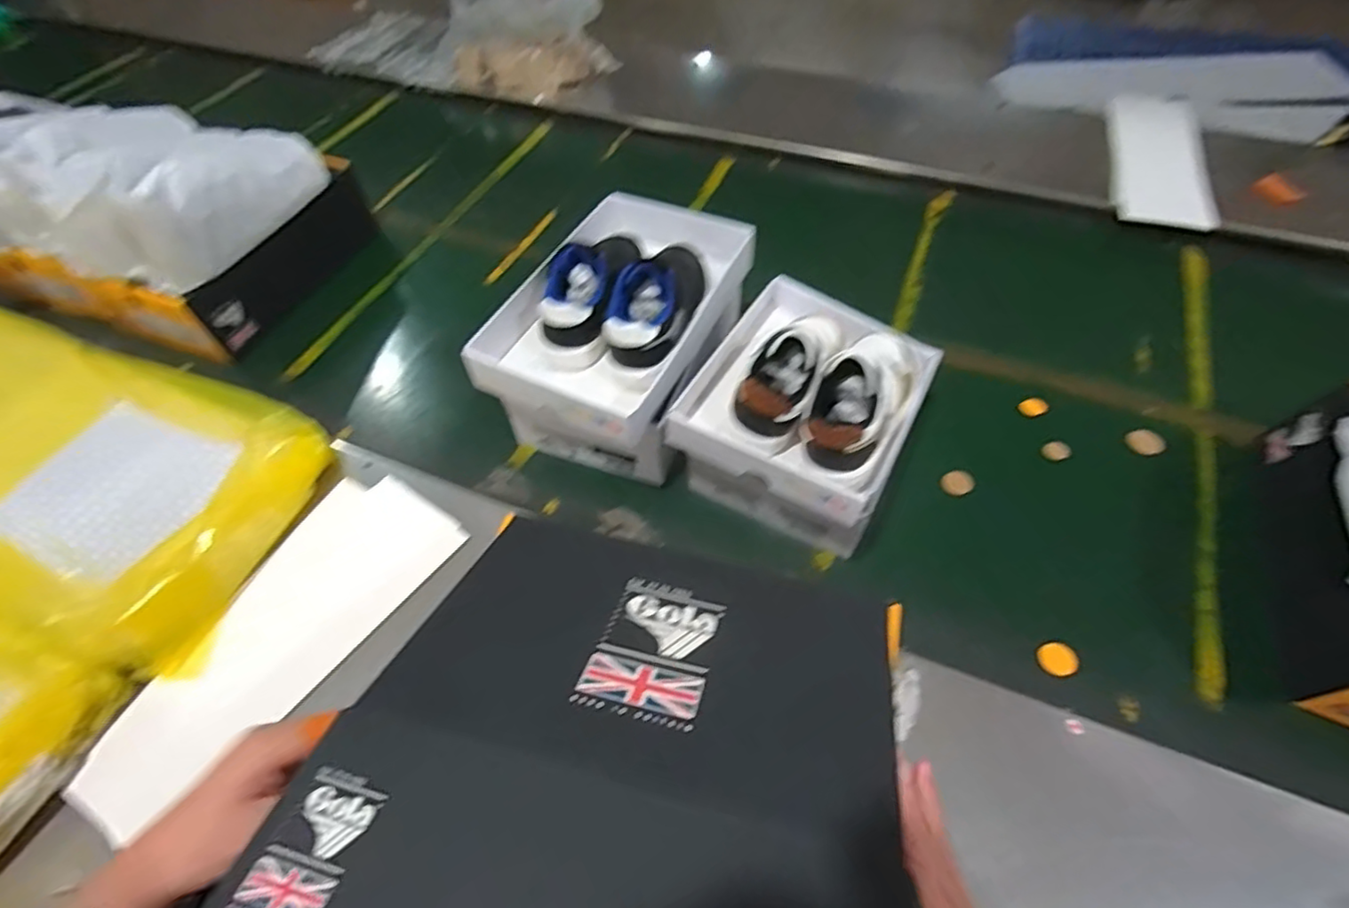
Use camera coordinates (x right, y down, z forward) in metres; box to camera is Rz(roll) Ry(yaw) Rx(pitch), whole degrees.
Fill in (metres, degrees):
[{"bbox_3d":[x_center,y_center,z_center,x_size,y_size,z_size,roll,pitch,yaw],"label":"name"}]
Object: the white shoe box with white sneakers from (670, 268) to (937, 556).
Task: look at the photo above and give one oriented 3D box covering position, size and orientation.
[{"bbox_3d":[0.136,-0.046,0.639,0.196,0.183,0.242,25,60,18],"label":"white shoe box with white sneakers"}]

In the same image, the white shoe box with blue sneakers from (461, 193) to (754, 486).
[{"bbox_3d":[-0.048,-0.140,0.695,0.194,0.186,0.306,22,59,17],"label":"white shoe box with blue sneakers"}]

